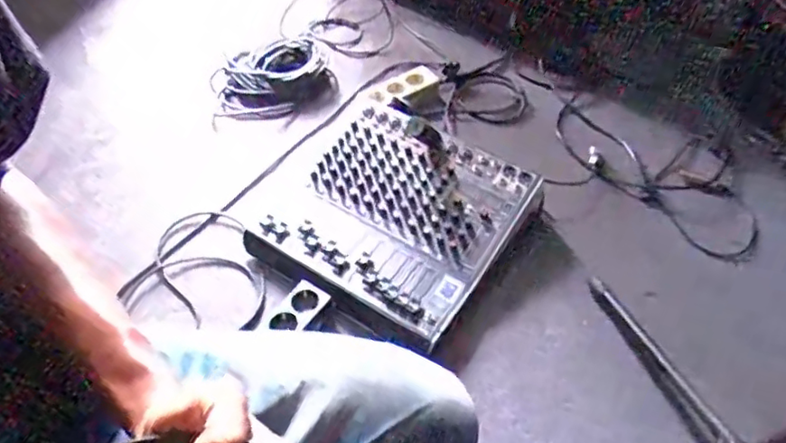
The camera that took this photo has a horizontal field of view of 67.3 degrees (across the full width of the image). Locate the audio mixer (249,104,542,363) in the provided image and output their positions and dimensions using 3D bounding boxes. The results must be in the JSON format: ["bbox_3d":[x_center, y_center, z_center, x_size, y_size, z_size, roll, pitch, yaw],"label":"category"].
[{"bbox_3d":[-0.006,-0.012,0.881,0.331,0.083,0.319,28,56,21],"label":"audio mixer"}]

